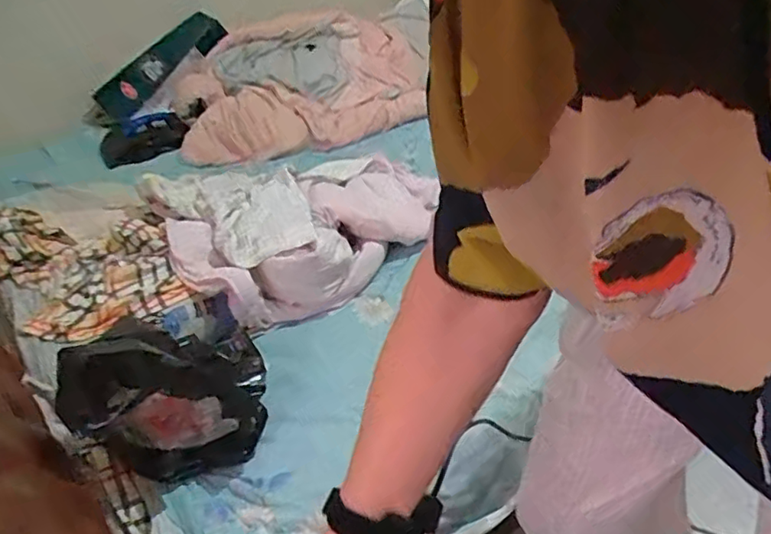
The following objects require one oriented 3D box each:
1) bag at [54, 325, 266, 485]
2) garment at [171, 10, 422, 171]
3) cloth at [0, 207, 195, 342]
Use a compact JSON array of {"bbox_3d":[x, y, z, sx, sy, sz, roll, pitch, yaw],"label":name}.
[{"bbox_3d":[-0.274,0.156,0.784,0.207,0.216,0.182,-6,38,-4],"label":"bag"},{"bbox_3d":[-0.248,-0.556,1.767,0.716,0.234,0.620,-21,42,-22],"label":"garment"},{"bbox_3d":[-0.533,-0.014,1.049,0.289,0.047,0.476,-30,46,-30],"label":"cloth"}]

